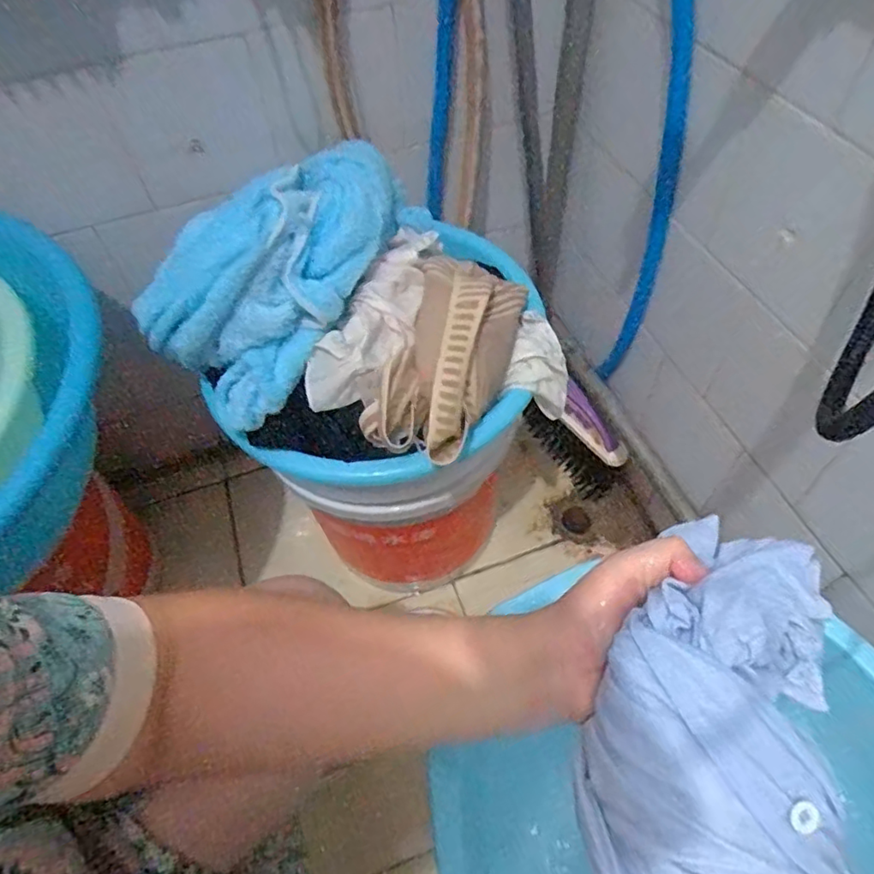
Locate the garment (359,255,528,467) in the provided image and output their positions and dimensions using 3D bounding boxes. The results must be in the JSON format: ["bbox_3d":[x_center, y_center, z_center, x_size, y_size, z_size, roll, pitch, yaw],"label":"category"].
[{"bbox_3d":[0.011,-0.078,0.518,0.095,0.081,0.193,15,57,14],"label":"garment"}]

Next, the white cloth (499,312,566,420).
[{"bbox_3d":[0.098,-0.074,0.571,0.075,0.033,0.089,19,66,-32],"label":"white cloth"}]

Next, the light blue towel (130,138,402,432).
[{"bbox_3d":[-0.130,-0.162,0.525,0.146,0.124,0.267,28,61,22],"label":"light blue towel"}]

